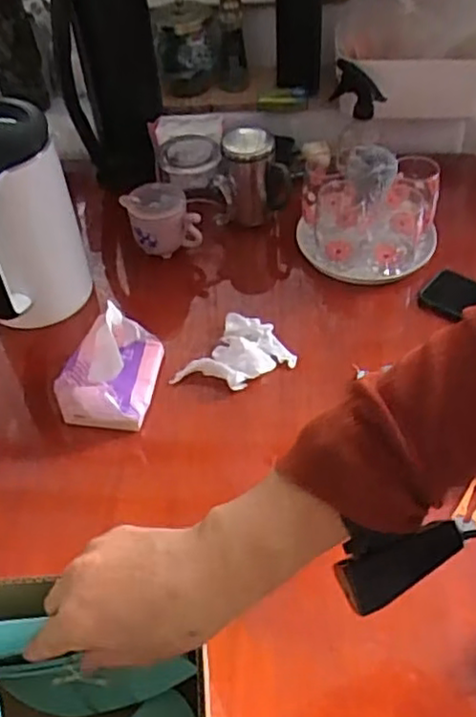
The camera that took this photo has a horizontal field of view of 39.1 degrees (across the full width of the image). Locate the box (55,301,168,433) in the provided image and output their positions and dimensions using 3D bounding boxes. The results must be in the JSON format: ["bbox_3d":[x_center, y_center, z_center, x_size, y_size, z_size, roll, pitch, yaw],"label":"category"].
[{"bbox_3d":[-0.144,0.005,0.765,0.090,0.111,0.127,4,48,8],"label":"box"}]

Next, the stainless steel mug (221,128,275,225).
[{"bbox_3d":[0.013,-0.271,0.984,0.075,0.113,0.092,-6,48,-1],"label":"stainless steel mug"}]

